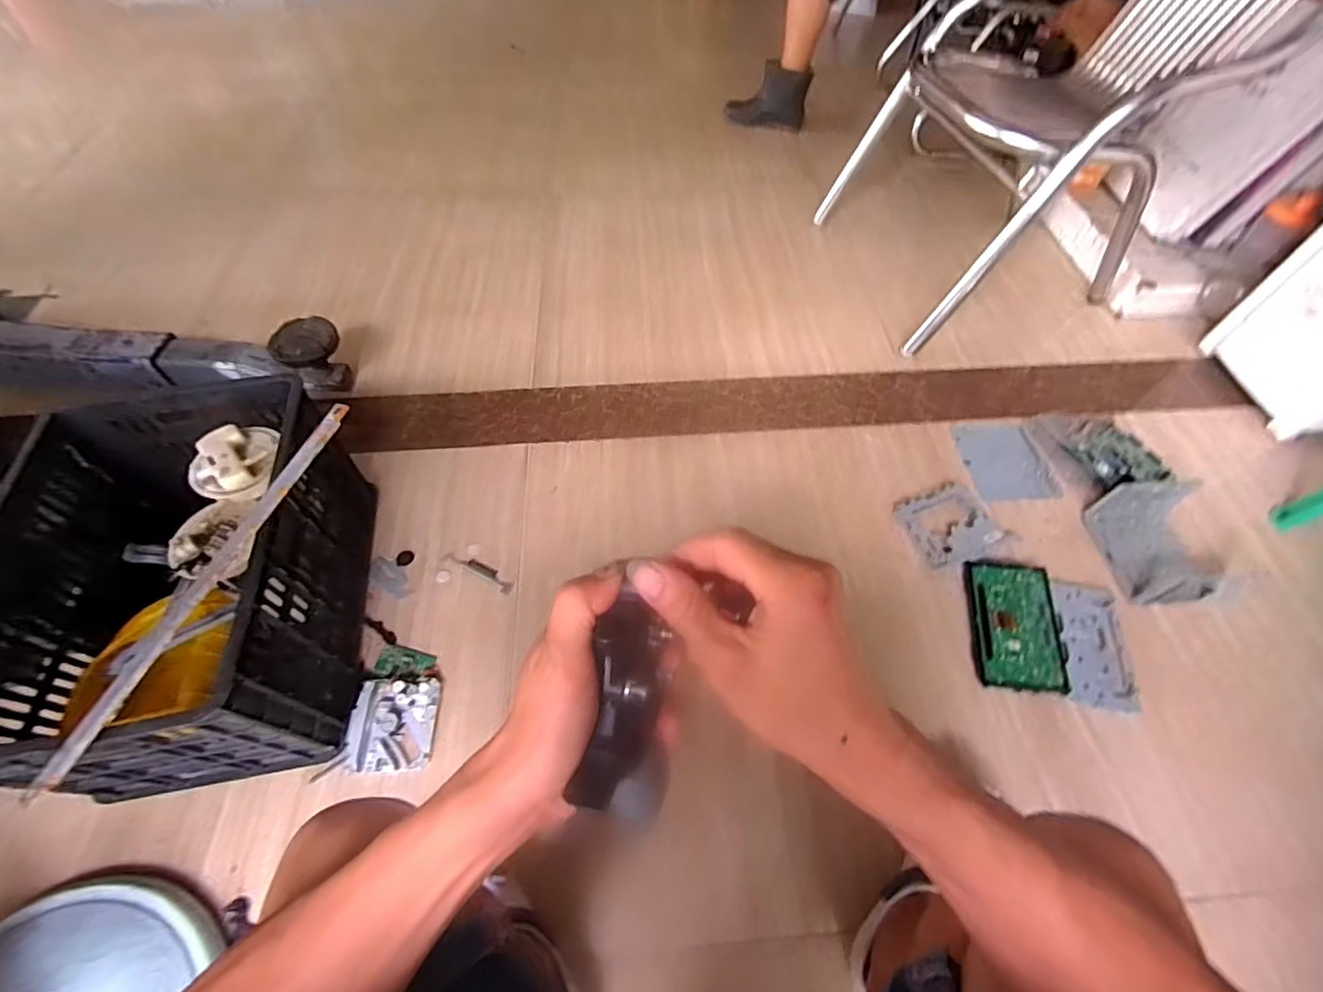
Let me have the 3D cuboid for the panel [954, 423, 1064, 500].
[{"bbox_3d":[0.650,-0.069,1.072,0.142,0.013,0.171,-2,56,0],"label":"panel"}]

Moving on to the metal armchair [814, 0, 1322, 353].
[{"bbox_3d":[0.745,-0.792,1.100,0.570,0.720,0.572,-8,57,-7],"label":"metal armchair"}]

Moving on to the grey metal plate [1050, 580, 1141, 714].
[{"bbox_3d":[0.666,0.228,0.866,0.095,0.009,0.194,13,57,9],"label":"grey metal plate"}]

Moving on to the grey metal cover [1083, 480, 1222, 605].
[{"bbox_3d":[0.829,0.069,0.914,0.166,0.093,0.183,-4,56,-2],"label":"grey metal cover"}]

